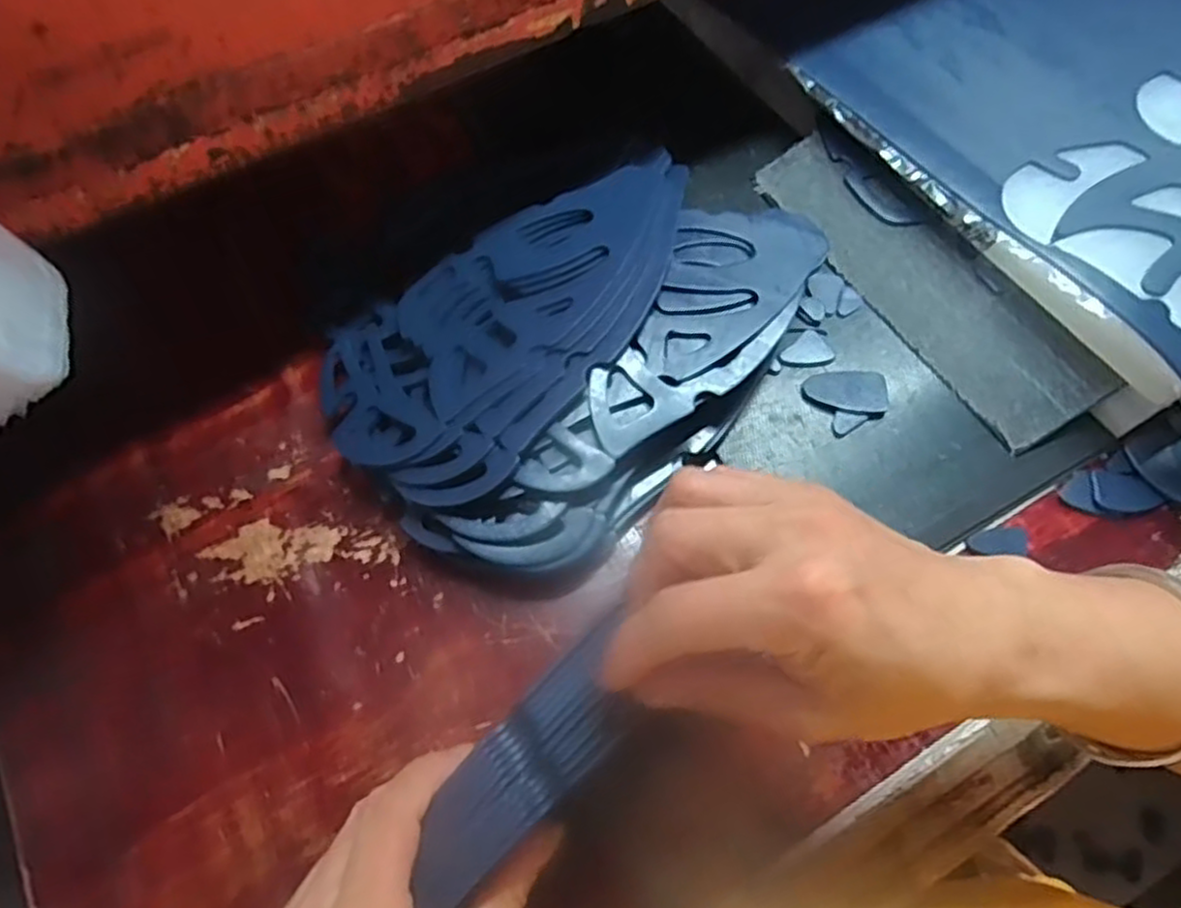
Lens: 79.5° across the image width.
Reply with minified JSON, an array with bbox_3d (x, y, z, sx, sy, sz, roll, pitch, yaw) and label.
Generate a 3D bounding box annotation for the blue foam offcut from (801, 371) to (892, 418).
[{"bbox_3d":[0.142,-0.035,0.395,0.047,0.004,0.031,3,65,4],"label":"blue foam offcut"}]

